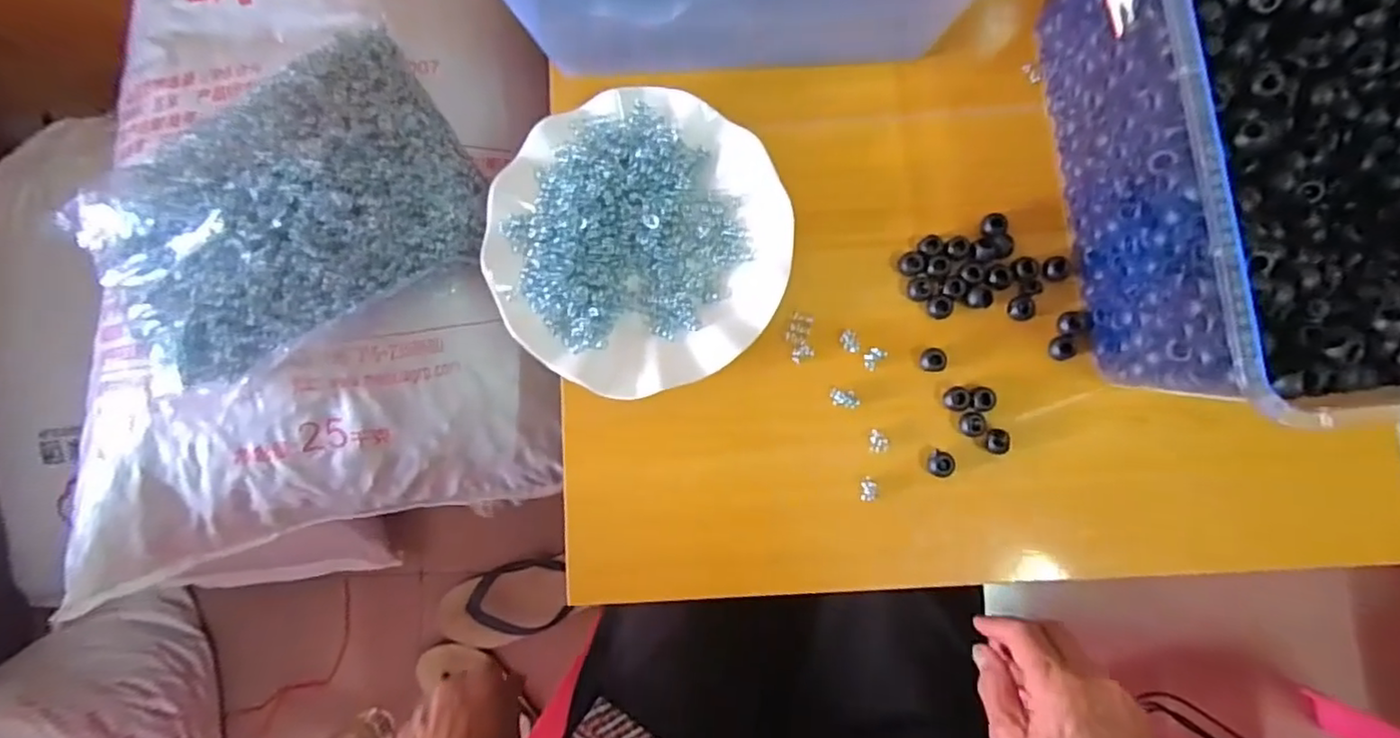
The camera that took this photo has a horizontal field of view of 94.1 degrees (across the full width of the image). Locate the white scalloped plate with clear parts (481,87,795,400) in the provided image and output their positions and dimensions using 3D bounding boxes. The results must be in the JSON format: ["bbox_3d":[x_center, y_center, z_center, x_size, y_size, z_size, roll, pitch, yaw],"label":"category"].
[{"bbox_3d":[-0.038,-0.080,0.403,0.179,0.017,0.181,0,84,2],"label":"white scalloped plate with clear parts"}]

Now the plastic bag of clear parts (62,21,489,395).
[{"bbox_3d":[-0.300,-0.113,0.467,0.260,0.053,0.189,-34,84,-2],"label":"plastic bag of clear parts"}]

